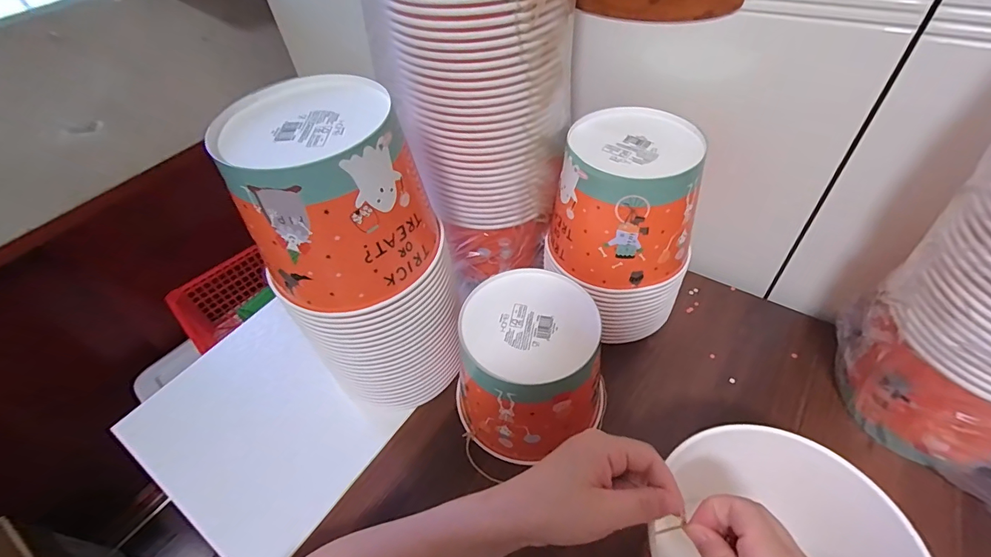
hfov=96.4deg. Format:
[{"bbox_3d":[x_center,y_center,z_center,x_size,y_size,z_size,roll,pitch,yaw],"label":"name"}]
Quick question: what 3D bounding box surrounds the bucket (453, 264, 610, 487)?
[{"bbox_3d":[0.028,0.093,0.448,0.143,0.137,0.152,-3,48,4],"label":"bucket"}]

